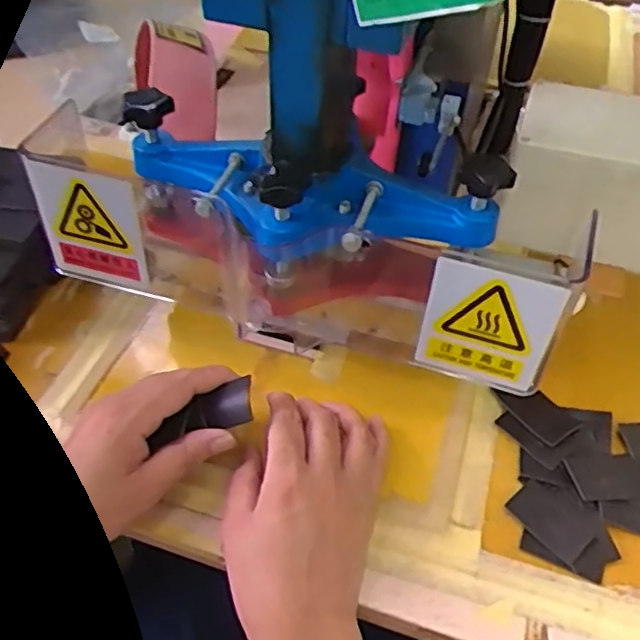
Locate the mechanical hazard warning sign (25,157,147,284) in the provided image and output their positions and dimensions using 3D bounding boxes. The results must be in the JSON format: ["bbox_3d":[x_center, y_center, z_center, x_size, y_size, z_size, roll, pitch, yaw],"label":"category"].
[{"bbox_3d":[-0.165,-0.067,0.483,0.078,0.097,0.007,13,45,7],"label":"mechanical hazard warning sign"}]

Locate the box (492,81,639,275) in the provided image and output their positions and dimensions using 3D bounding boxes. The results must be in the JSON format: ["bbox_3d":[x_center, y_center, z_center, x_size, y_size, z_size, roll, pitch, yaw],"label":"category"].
[{"bbox_3d":[0.221,-0.110,0.508,0.166,0.092,0.109,14,48,9],"label":"box"}]

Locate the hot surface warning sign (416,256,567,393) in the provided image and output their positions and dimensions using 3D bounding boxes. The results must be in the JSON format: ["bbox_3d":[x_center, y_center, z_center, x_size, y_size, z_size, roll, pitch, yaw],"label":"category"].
[{"bbox_3d":[0.108,0.006,0.431,0.081,0.093,0.006,12,48,8],"label":"hot surface warning sign"}]

